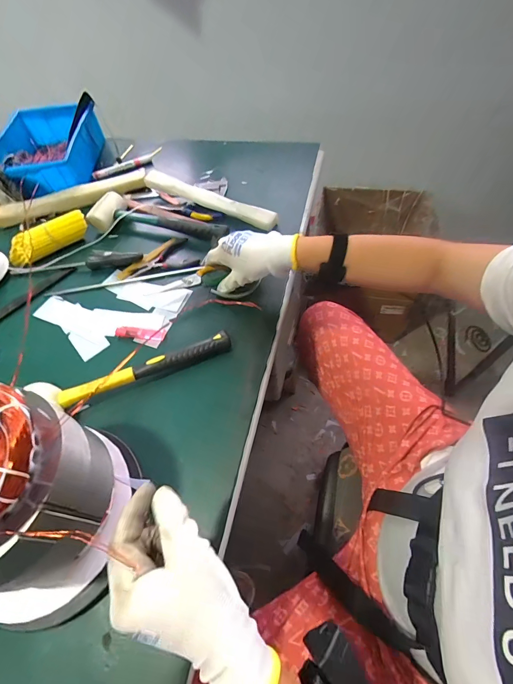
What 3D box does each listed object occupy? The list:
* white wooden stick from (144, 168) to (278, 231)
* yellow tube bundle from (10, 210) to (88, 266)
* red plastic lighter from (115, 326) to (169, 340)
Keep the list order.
[{"bbox_3d":[-0.097,-0.288,0.653,0.299,0.028,0.028,24,63,20],"label":"white wooden stick"},{"bbox_3d":[-0.398,-0.199,0.620,0.159,0.048,0.047,-29,62,-2],"label":"yellow tube bundle"},{"bbox_3d":[-0.181,-0.015,0.512,0.080,0.014,0.020,4,58,9],"label":"red plastic lighter"}]

